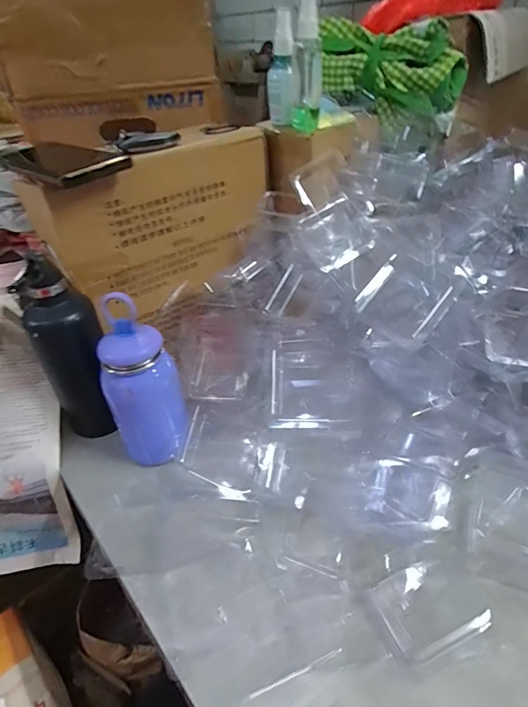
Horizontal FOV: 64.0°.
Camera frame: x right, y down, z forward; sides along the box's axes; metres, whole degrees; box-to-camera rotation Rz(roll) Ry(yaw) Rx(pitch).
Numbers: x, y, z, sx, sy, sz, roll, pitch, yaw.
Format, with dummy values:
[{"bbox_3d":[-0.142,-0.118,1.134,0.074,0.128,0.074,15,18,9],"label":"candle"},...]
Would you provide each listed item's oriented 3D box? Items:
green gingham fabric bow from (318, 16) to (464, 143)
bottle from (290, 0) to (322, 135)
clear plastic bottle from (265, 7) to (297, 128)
[{"bbox_3d":[0.163,-0.364,0.568,0.195,0.125,0.086,10,39,17],"label":"green gingham fabric bow"},{"bbox_3d":[0.051,-0.341,0.500,0.036,0.138,0.042,1,37,6],"label":"bottle"},{"bbox_3d":[0.023,-0.349,0.524,0.038,0.112,0.044,-2,37,2],"label":"clear plastic bottle"}]

